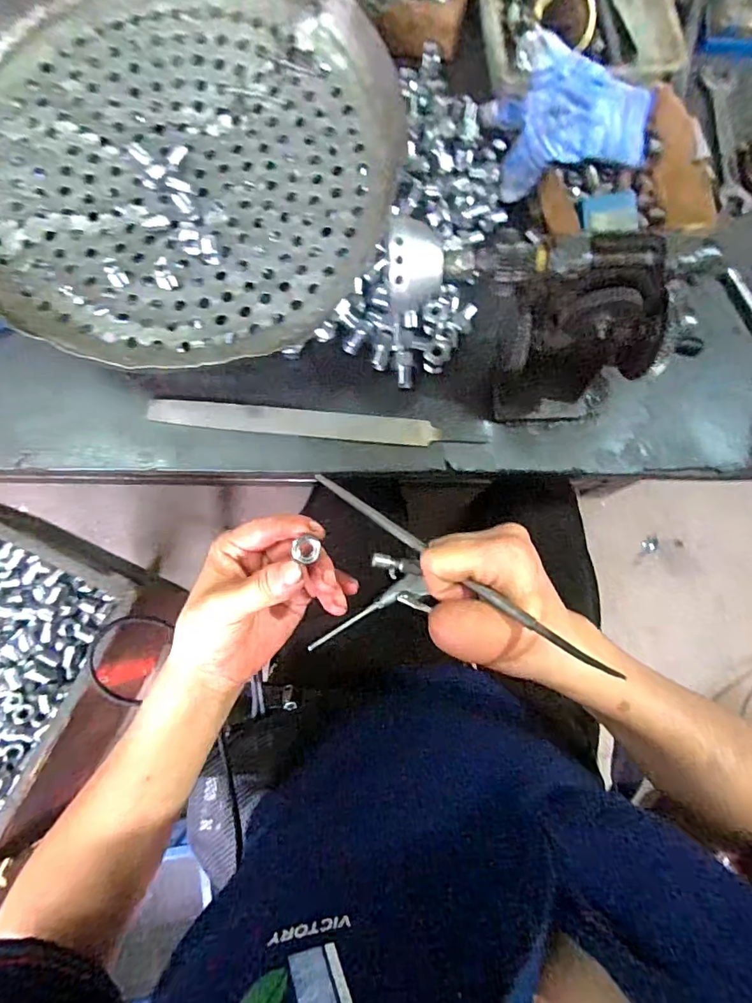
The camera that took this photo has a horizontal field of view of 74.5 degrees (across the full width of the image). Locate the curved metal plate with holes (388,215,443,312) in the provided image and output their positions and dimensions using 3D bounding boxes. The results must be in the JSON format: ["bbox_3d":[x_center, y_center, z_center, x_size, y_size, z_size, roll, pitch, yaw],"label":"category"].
[{"bbox_3d":[0.021,-0.137,0.289,0.034,0.016,0.046,-7,116,-25],"label":"curved metal plate with holes"}]

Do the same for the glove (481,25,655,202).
[{"bbox_3d":[0.182,-0.373,0.466,0.148,0.073,0.131,-11,79,-3],"label":"glove"}]

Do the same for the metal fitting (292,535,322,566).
[{"bbox_3d":[-0.038,0.026,0.269,0.016,0.006,0.014,-40,82,-8],"label":"metal fitting"}]

